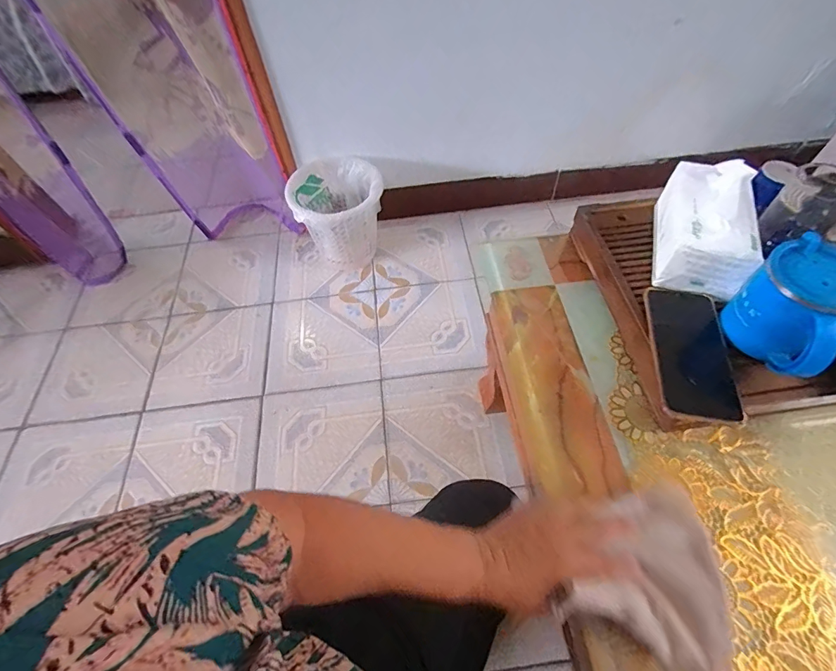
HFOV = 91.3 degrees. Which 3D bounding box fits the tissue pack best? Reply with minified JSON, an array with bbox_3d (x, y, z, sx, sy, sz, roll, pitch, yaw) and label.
[{"bbox_3d":[0.350,-0.143,0.491,0.091,0.111,0.149,16,59,13],"label":"tissue pack"}]

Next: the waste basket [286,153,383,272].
[{"bbox_3d":[-0.234,-0.344,1.197,0.233,0.260,0.224,-1,57,2],"label":"waste basket"}]

